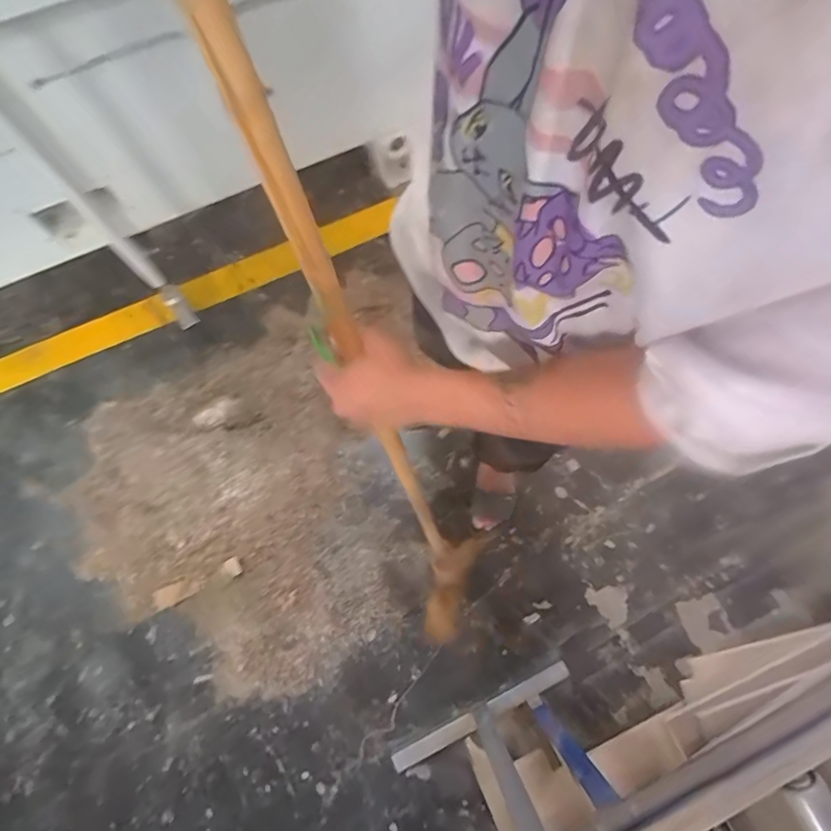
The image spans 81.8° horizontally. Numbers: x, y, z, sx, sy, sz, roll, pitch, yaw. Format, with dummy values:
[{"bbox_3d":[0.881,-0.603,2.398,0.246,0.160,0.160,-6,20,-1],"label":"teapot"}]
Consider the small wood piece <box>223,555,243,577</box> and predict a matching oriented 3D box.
[{"bbox_3d":[-0.491,0.408,1.293,0.040,0.006,0.048,-35,79,-9],"label":"small wood piece"}]

